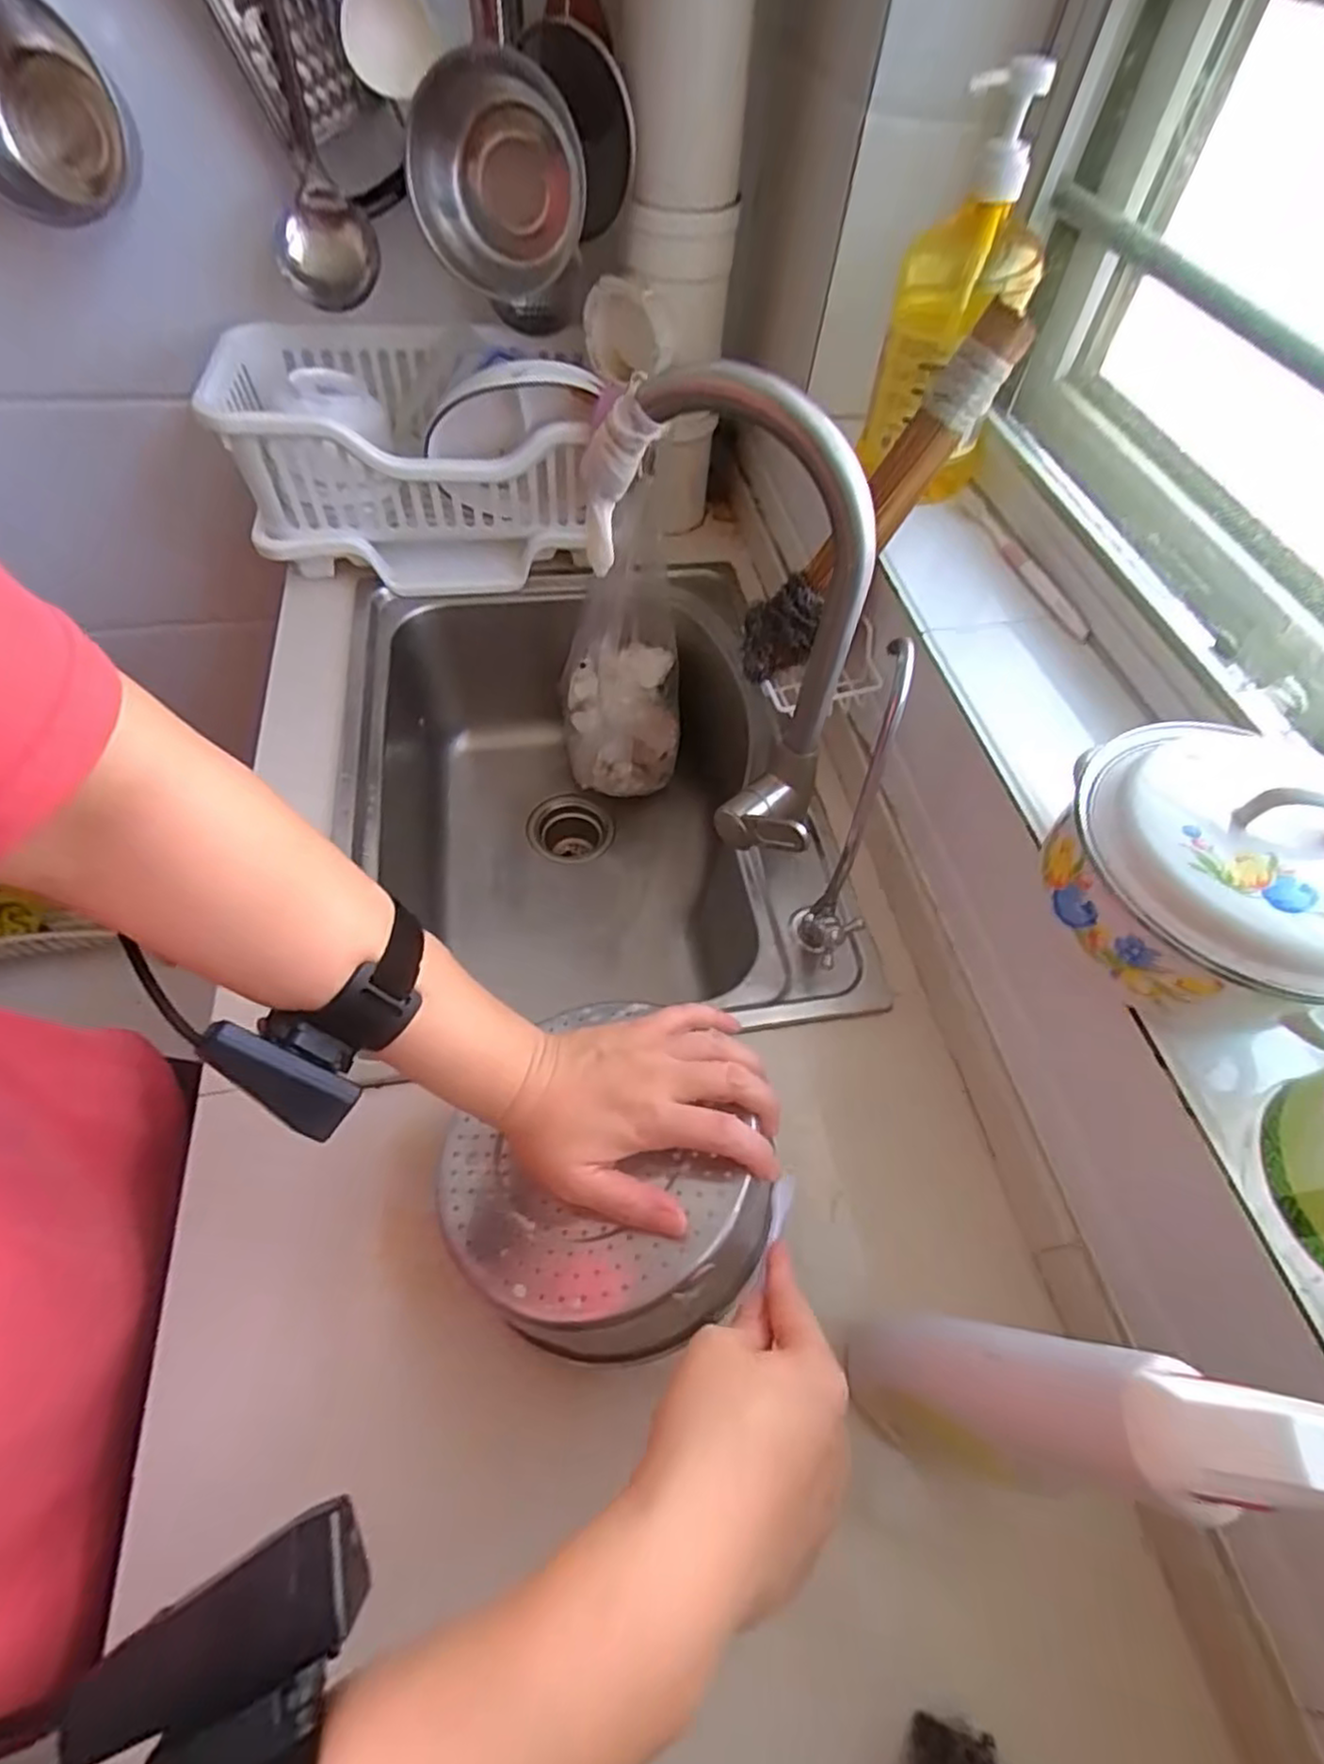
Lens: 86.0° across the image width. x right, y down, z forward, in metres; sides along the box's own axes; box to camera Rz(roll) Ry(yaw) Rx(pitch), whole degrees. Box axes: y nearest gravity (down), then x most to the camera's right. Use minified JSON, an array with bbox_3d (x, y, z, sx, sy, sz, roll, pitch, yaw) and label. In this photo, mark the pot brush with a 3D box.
[{"bbox_3d":[0.165,-0.295,0.581,0.043,0.302,0.062,1,48,-48],"label":"pot brush"}]

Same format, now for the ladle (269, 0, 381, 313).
[{"bbox_3d":[-0.329,-0.696,0.623,0.092,0.284,0.130,-13,59,-13],"label":"ladle"}]

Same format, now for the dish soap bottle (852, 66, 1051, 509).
[{"bbox_3d":[0.230,-0.438,0.552,0.107,0.257,0.094,21,58,9],"label":"dish soap bottle"}]

